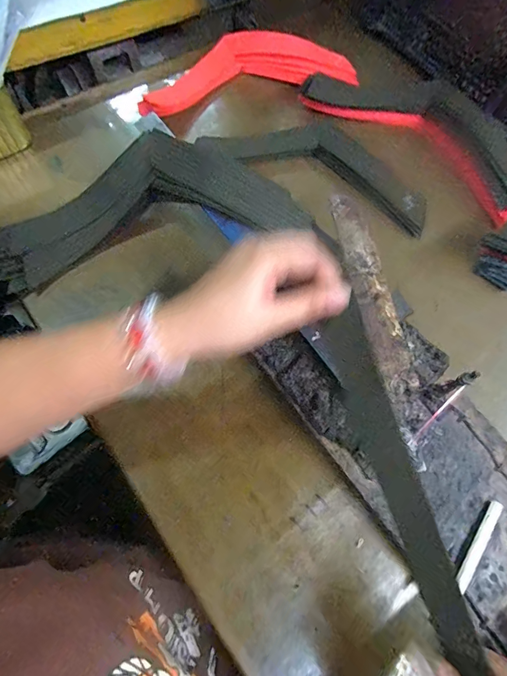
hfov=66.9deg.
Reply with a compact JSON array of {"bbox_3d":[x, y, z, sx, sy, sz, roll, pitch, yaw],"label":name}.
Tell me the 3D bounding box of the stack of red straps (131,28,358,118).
[{"bbox_3d":[-0.013,-0.370,0.530,0.286,0.033,0.125,-11,70,-10],"label":"stack of red straps"}]

